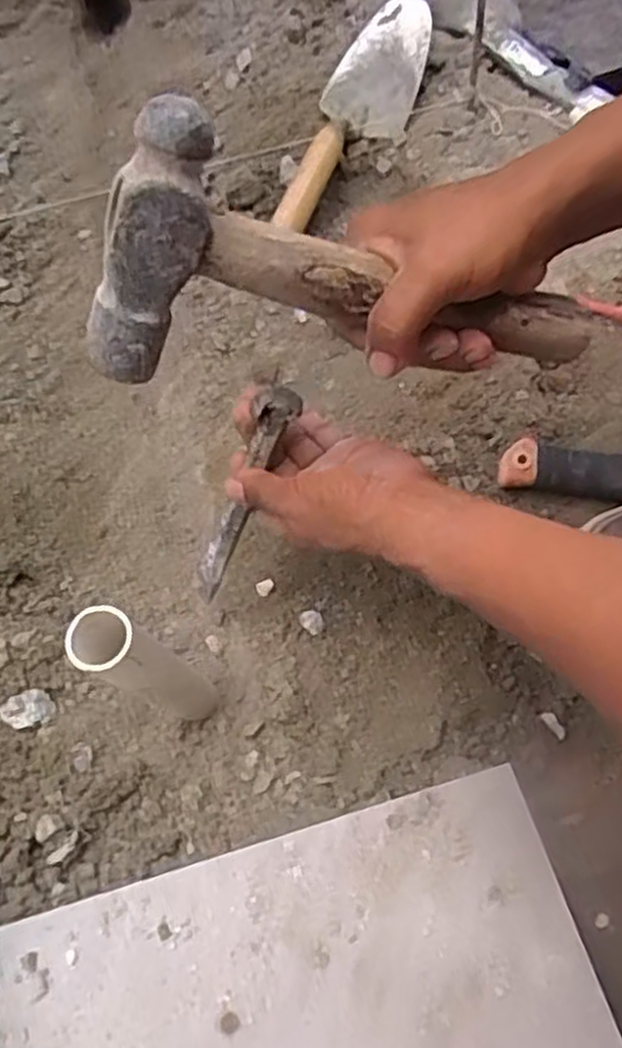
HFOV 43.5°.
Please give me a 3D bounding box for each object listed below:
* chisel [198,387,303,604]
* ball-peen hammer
[{"bbox_3d":[-0.045,-0.014,0.500,0.017,0.167,0.025,41,38,22],"label":"chisel"},{"bbox_3d":[0.030,-0.111,0.367,0.248,0.105,0.051,1,59,-24],"label":"ball-peen hammer"}]

